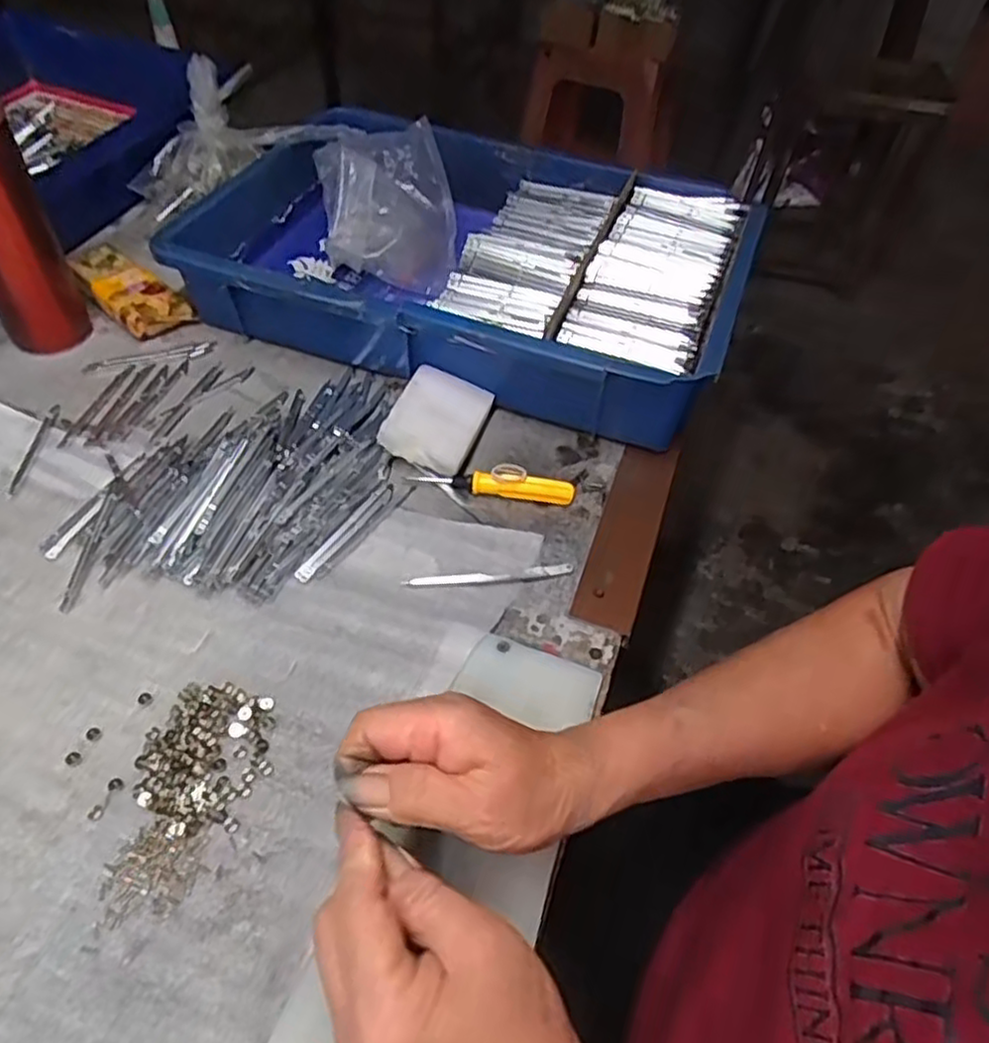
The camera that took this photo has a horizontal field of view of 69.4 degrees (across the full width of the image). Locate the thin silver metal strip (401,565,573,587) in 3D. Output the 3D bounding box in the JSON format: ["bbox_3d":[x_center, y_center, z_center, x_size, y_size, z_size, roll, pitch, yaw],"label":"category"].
[{"bbox_3d":[-0.003,0.034,0.454,0.107,0.004,0.011,-3,50,-9],"label":"thin silver metal strip"}]

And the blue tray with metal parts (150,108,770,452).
[{"bbox_3d":[-0.022,-0.218,0.612,0.434,0.100,0.284,20,52,11],"label":"blue tray with metal parts"}]

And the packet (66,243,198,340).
[{"bbox_3d":[-0.303,-0.187,0.592,0.103,0.036,0.049,32,55,19],"label":"packet"}]

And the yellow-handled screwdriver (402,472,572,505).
[{"bbox_3d":[-0.001,-0.027,0.498,0.112,0.016,0.014,8,51,1],"label":"yellow-handled screwdriver"}]

